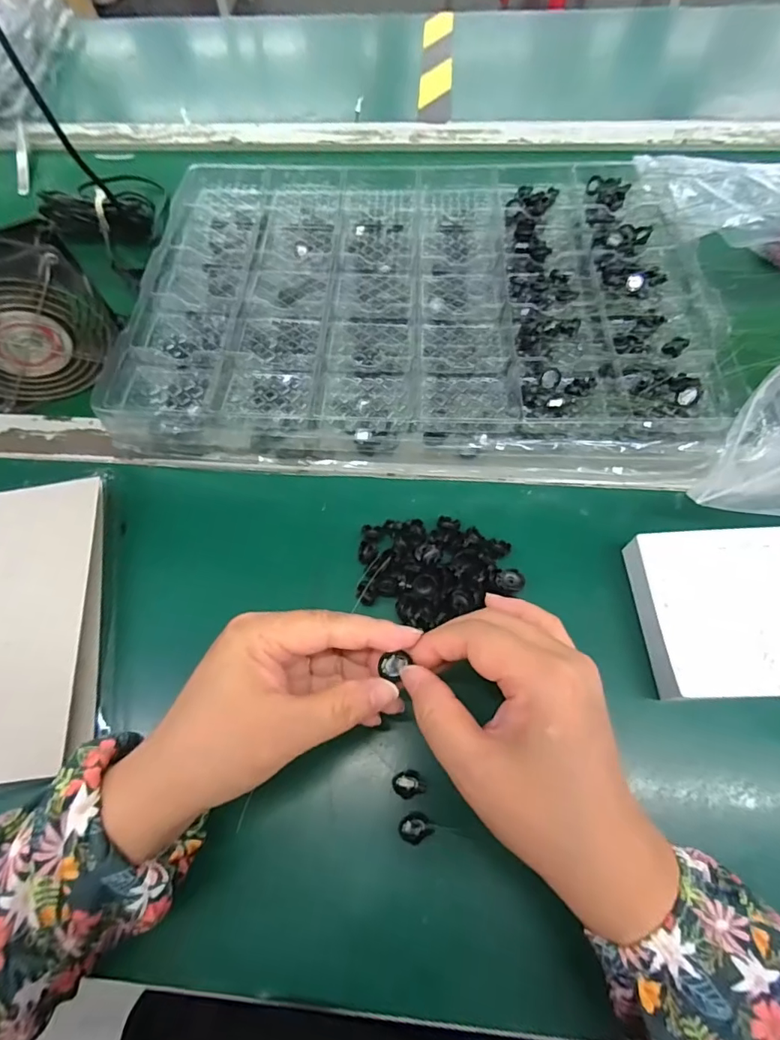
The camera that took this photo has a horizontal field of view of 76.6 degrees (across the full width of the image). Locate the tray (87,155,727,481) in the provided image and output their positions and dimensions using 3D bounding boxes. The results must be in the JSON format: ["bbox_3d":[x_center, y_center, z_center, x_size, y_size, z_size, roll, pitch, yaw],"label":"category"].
[{"bbox_3d":[0.023,-0.188,0.417,0.443,0.047,0.332,3,63,4],"label":"tray"}]

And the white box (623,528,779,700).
[{"bbox_3d":[0.243,0.051,0.304,0.177,0.026,0.104,-3,63,1],"label":"white box"}]

